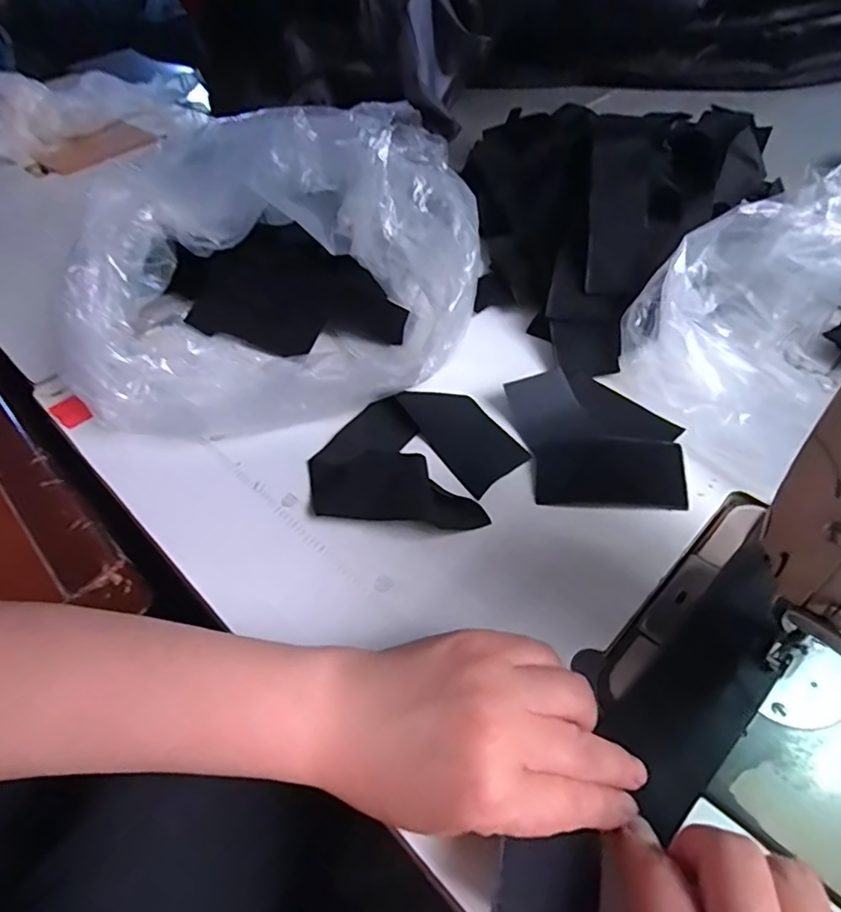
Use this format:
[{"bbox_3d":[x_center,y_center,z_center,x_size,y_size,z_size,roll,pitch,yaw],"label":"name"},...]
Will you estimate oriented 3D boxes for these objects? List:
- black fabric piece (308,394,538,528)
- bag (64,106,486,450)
[{"bbox_3d":[-0.005,-0.007,0.410,0.147,0.029,0.126,7,50,12],"label":"black fabric piece"},{"bbox_3d":[-0.120,-0.154,0.457,0.319,0.178,0.212,-2,48,5],"label":"bag"}]

